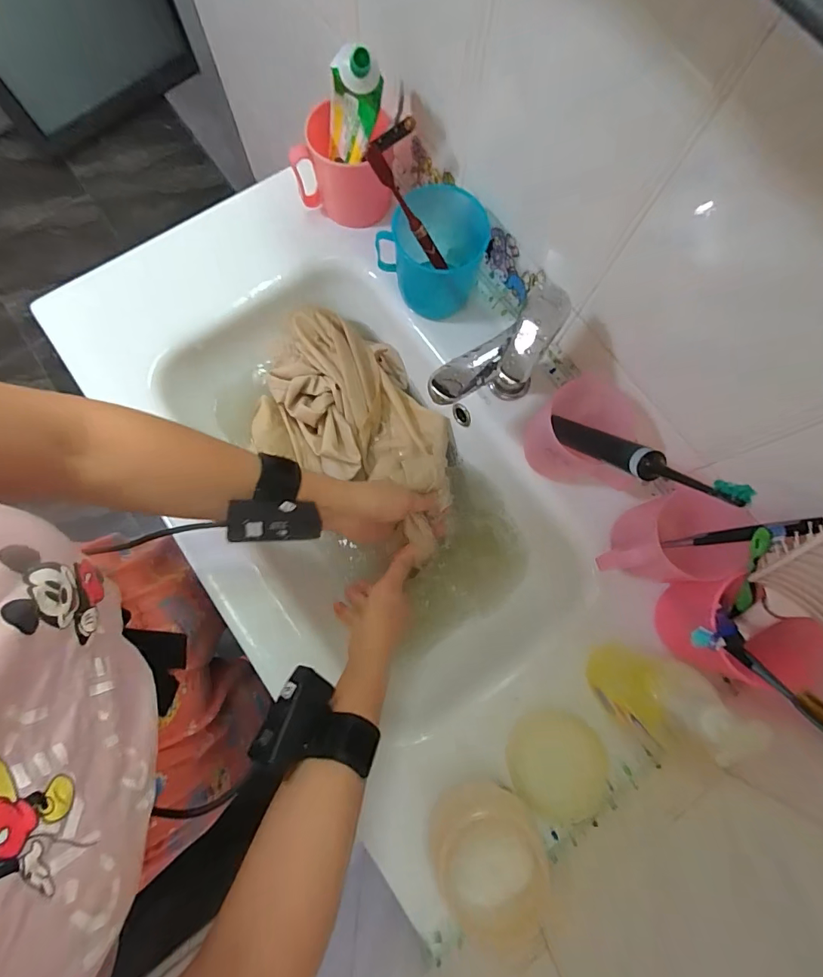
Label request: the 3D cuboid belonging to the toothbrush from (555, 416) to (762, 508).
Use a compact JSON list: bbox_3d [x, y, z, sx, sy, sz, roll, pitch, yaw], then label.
[{"bbox_3d":[0.181,-0.026,0.384,0.028,0.235,0.033,-17,109,-5],"label":"toothbrush"}]

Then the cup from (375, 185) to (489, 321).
[{"bbox_3d":[0.021,-0.263,0.511,0.110,0.095,0.082,18,78,3],"label":"cup"}]

